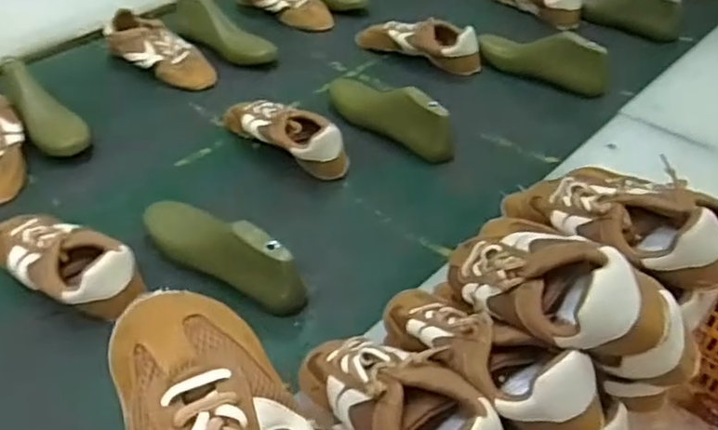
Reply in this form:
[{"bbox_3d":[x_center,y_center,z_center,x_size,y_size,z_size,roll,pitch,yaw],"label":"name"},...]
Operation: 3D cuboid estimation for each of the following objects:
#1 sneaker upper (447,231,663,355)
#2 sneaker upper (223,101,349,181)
[{"bbox_3d":[0.146,0.055,0.563,0.099,0.080,0.223,-25,22,-25],"label":"sneaker upper"},{"bbox_3d":[-0.116,-0.121,0.954,0.217,0.065,0.071,25,48,24],"label":"sneaker upper"}]

